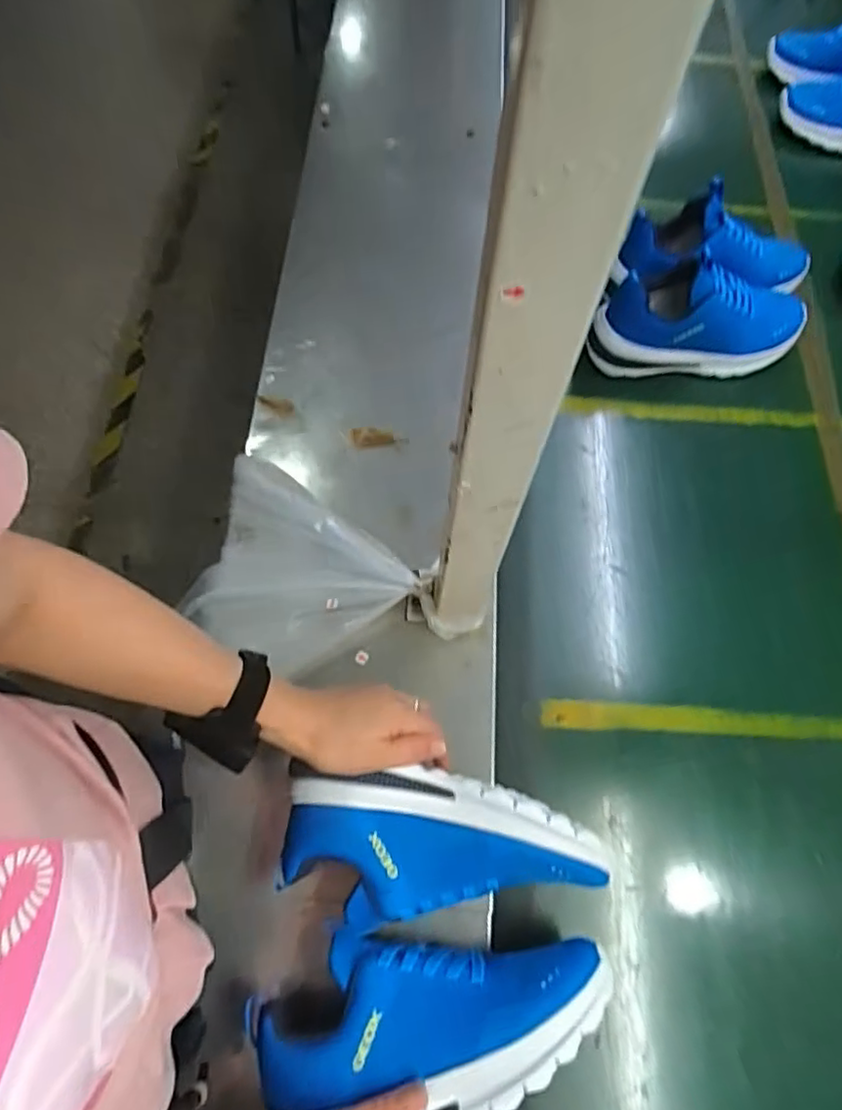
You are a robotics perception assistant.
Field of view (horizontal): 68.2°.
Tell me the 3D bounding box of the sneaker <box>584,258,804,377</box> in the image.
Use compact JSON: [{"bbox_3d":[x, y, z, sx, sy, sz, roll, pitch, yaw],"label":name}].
[{"bbox_3d":[0.324,-0.271,0.707,0.260,0.101,0.078,-2,68,-3],"label":"sneaker"}]

